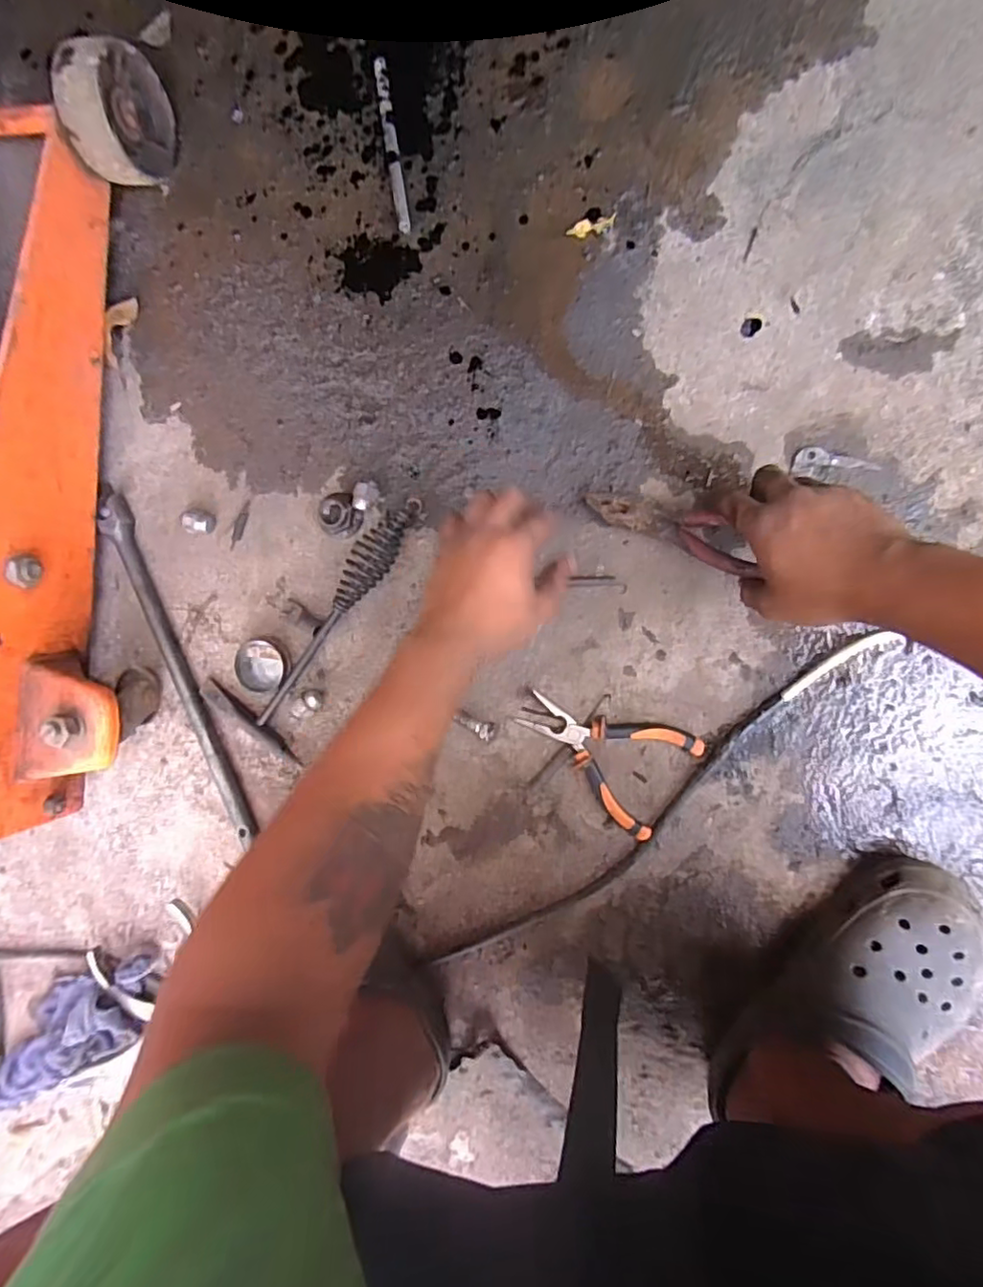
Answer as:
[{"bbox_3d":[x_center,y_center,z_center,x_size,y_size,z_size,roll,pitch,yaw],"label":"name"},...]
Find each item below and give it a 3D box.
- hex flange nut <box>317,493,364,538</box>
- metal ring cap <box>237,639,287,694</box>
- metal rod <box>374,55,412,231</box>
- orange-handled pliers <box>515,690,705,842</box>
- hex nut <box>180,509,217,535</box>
[{"bbox_3d":[-0.133,-0.113,0.536,0.035,0.018,0.037,23,96,8],"label":"hex flange nut"},{"bbox_3d":[-0.211,0.021,0.558,0.051,0.010,0.047,0,93,9],"label":"metal ring cap"},{"bbox_3d":[-0.085,-0.427,0.521,0.011,0.014,0.143,-8,91,10],"label":"metal rod"},{"bbox_3d":[0.094,0.086,0.507,0.137,0.019,0.092,34,97,6],"label":"orange-handled pliers"},{"bbox_3d":[-0.270,-0.112,0.559,0.028,0.018,0.024,15,95,8],"label":"hex nut"}]

